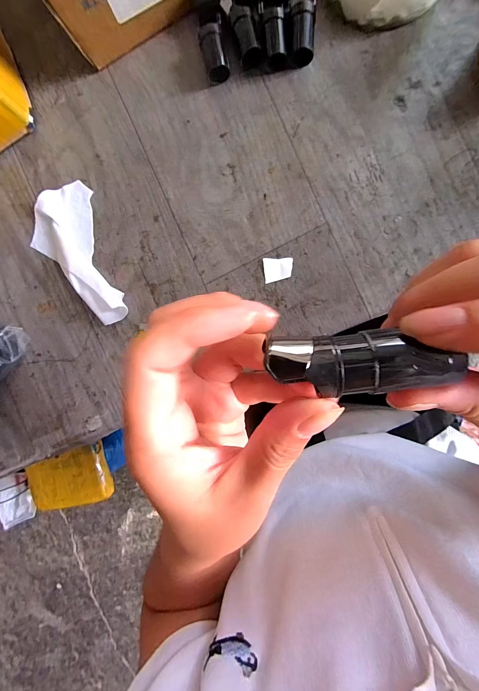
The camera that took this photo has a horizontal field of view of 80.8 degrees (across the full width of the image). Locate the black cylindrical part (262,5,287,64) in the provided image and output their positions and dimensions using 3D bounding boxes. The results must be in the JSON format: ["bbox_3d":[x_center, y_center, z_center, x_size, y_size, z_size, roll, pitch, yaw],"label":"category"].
[{"bbox_3d":[0.030,-0.263,0.242,0.017,0.019,0.037,-9,91,9],"label":"black cylindrical part"}]

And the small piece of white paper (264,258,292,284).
[{"bbox_3d":[0.036,-0.071,0.262,0.026,0.004,0.022,-5,92,9],"label":"small piece of white paper"}]

